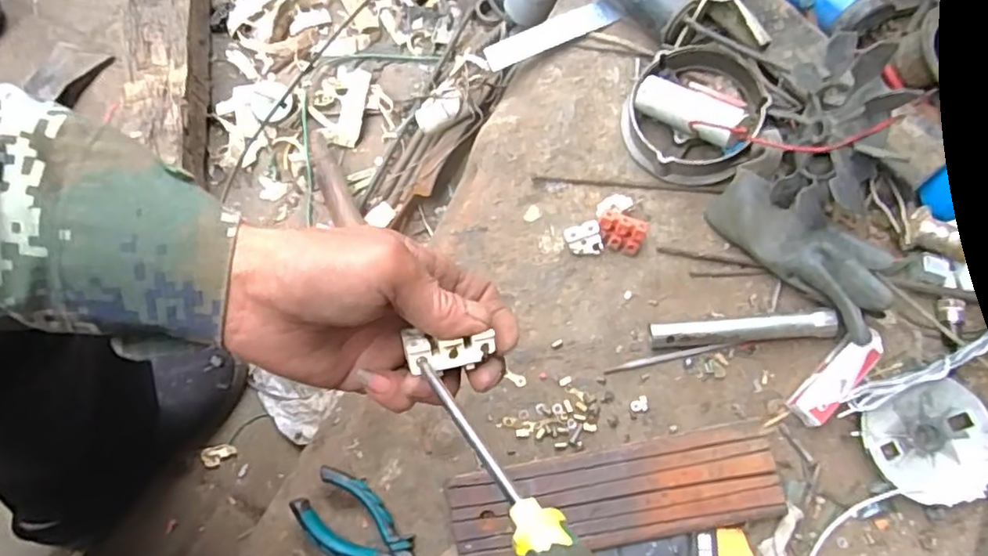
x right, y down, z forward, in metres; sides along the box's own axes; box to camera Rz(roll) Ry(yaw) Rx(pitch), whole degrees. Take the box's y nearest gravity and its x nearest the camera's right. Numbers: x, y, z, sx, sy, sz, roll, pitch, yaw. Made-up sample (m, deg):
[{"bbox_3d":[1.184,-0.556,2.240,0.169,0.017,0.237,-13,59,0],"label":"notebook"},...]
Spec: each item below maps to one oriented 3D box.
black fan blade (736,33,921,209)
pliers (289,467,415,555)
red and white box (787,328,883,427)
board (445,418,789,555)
[{"bbox_3d":[0.269,-0.120,0.502,0.050,0.130,0.132,4,80,-13],"label":"black fan blade"},{"bbox_3d":[-0.089,0.222,0.502,0.158,0.026,0.055,42,77,12],"label":"pliers"},{"bbox_3d":[0.288,0.084,0.530,0.097,0.026,0.029,-43,77,-13],"label":"red and white box"},{"bbox_3d":[0.096,0.177,0.508,0.258,0.028,0.074,-10,73,-4],"label":"board"}]

